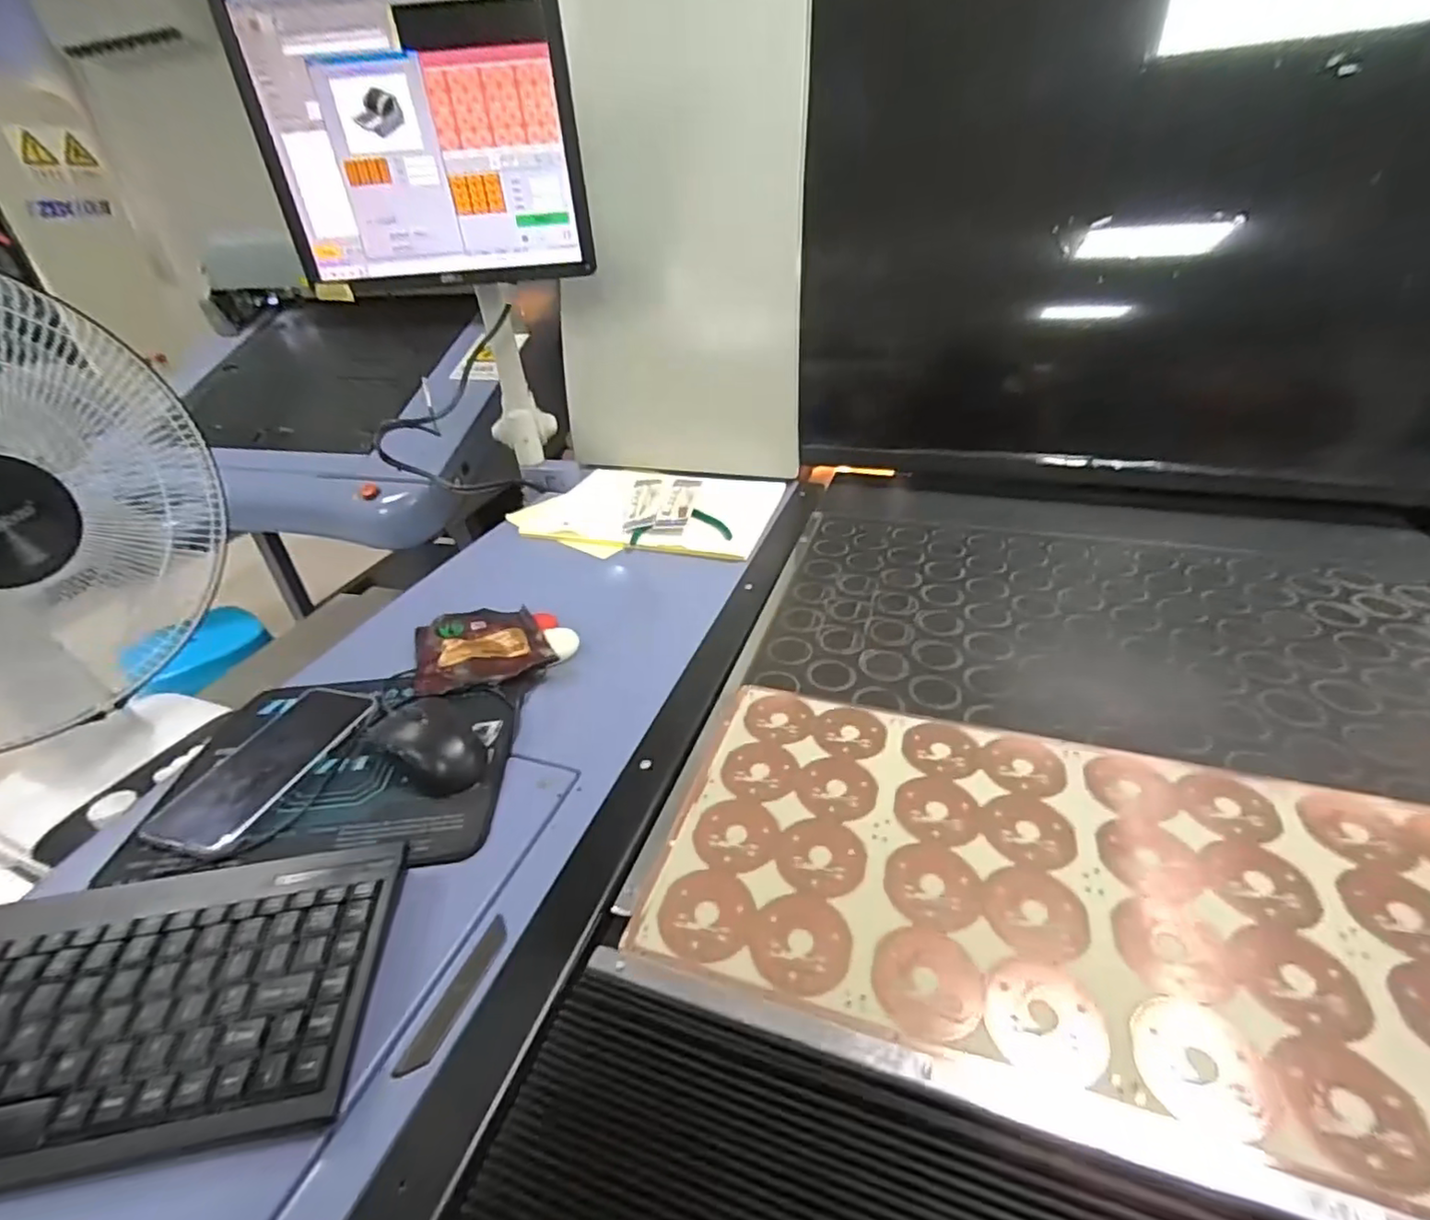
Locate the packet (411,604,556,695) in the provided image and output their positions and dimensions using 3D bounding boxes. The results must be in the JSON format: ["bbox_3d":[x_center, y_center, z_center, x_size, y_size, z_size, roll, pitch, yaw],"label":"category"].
[{"bbox_3d":[-0.229,0.033,0.618,0.121,0.018,0.135,-16,36,-19],"label":"packet"}]

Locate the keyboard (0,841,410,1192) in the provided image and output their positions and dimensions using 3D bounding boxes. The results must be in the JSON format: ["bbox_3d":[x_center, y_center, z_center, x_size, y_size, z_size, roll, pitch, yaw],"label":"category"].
[{"bbox_3d":[-0.326,0.211,0.328,0.282,0.032,0.144,-8,34,-8],"label":"keyboard"}]

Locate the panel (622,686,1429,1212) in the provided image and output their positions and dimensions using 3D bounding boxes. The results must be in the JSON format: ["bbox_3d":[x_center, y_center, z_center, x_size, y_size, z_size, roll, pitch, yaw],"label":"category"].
[{"bbox_3d":[0.230,0.165,0.381,0.510,0.009,0.240,9,35,17],"label":"panel"}]

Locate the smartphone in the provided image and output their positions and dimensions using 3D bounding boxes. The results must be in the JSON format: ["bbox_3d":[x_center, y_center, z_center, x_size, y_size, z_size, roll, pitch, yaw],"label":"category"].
[{"bbox_3d":[-0.347,0.119,0.491,0.075,0.014,0.160,8,35,15],"label":"smartphone"}]

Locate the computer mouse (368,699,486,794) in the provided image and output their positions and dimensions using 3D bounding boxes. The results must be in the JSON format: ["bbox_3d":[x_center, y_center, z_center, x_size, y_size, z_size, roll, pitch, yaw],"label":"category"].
[{"bbox_3d":[-0.221,0.095,0.486,0.106,0.034,0.059,21,40,31],"label":"computer mouse"}]

